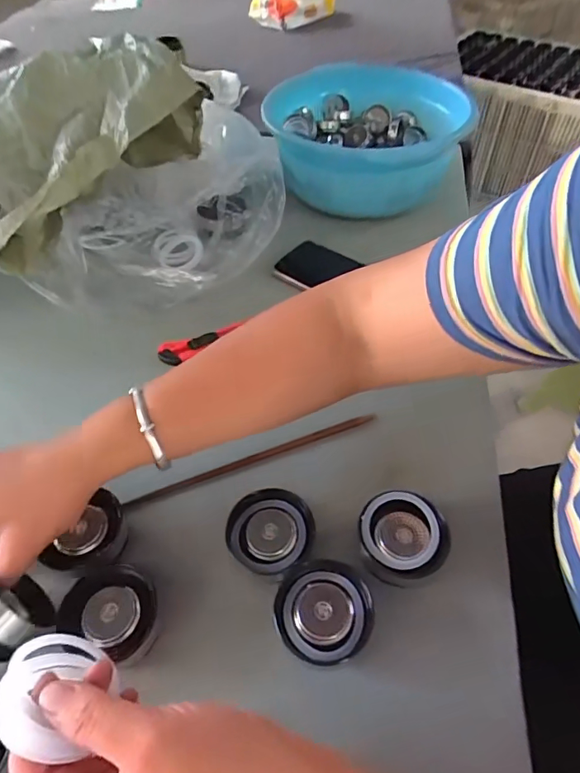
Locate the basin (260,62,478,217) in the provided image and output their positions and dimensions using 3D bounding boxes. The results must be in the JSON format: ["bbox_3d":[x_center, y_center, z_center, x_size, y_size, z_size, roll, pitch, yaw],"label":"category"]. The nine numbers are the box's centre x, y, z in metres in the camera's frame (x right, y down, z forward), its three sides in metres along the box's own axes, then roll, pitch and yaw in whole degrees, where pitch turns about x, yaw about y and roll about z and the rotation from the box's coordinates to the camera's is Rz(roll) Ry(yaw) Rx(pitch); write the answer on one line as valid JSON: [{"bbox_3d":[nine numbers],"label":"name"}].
[{"bbox_3d":[0.106,-0.350,0.704,0.263,0.120,0.275,-1,50,1],"label":"basin"}]

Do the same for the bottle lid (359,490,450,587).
[{"bbox_3d":[0.086,0.122,0.382,0.064,0.040,0.064,-1,50,1],"label":"bottle lid"}]

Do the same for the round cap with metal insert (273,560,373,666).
[{"bbox_3d":[0.023,0.166,0.354,0.067,0.036,0.066,-1,50,1],"label":"round cap with metal insert"}]

